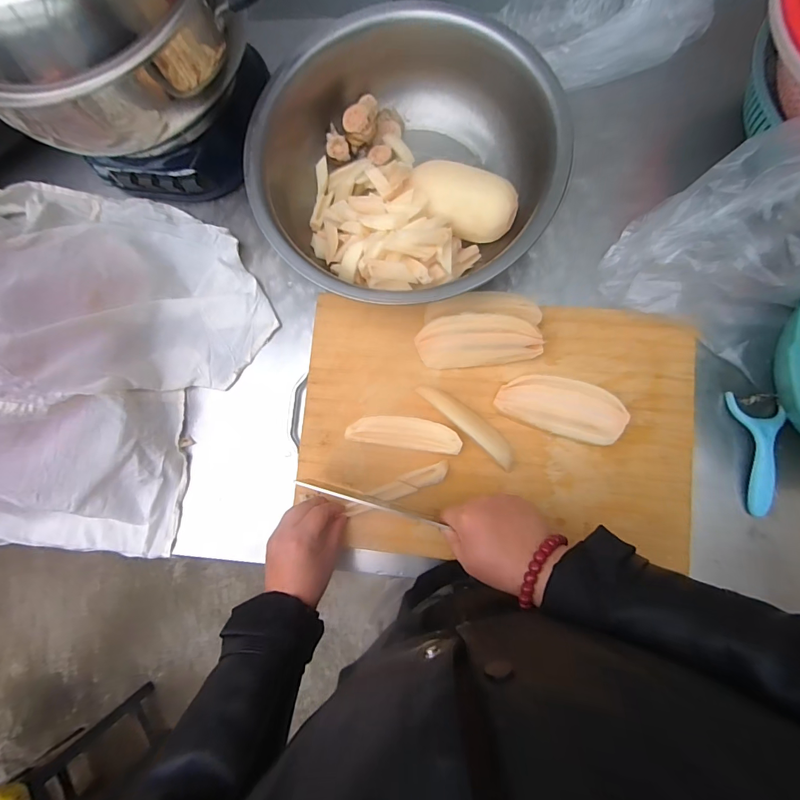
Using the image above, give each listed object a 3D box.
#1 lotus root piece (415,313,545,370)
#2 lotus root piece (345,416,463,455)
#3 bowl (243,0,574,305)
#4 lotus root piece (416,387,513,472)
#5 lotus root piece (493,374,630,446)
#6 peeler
[{"bbox_3d":[0.095,-0.072,0.492,0.143,0.016,0.067,-4,123,4],"label":"lotus root piece"},{"bbox_3d":[0.005,0.041,0.509,0.136,0.025,0.037,7,83,5],"label":"lotus root piece"},{"bbox_3d":[0.010,-0.284,0.524,0.365,0.118,0.339,0,83,4],"label":"bowl"},{"bbox_3d":[0.083,0.029,0.503,0.142,0.022,0.024,42,87,8],"label":"lotus root piece"},{"bbox_3d":[0.192,0.008,0.493,0.145,0.020,0.064,16,84,6],"label":"lotus root piece"},{"bbox_3d":[0.419,0.066,0.494,0.056,0.039,0.136,10,84,5],"label":"peeler"}]

